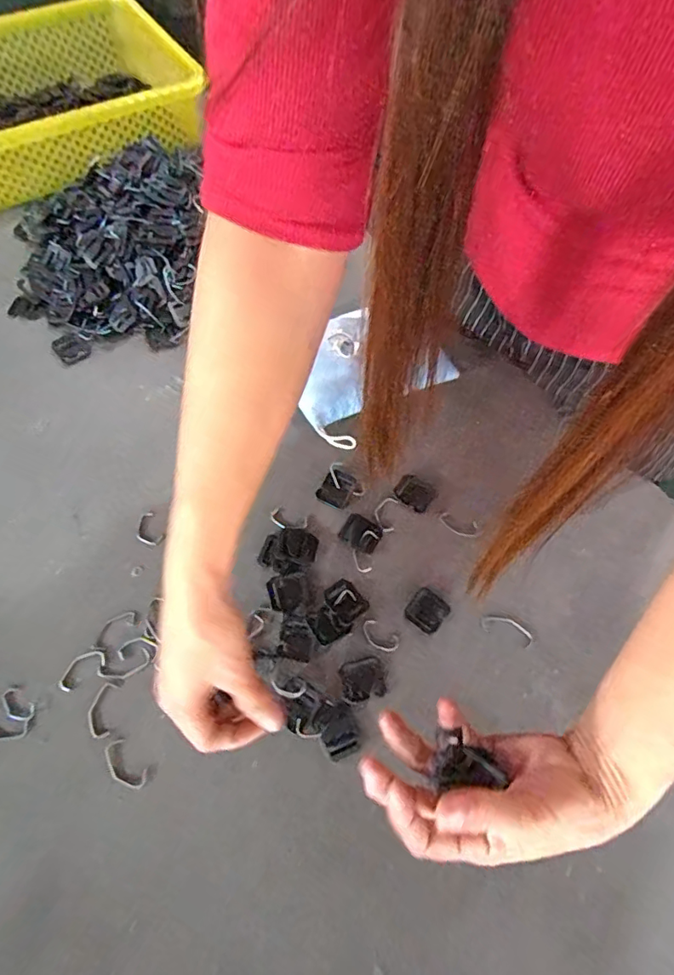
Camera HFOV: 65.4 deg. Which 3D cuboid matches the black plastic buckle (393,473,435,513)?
[{"bbox_3d":[0.071,0.004,0.483,0.034,0.004,0.028,34,66,13],"label":"black plastic buckle"}]

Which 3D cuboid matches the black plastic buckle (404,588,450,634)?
[{"bbox_3d":[0.075,0.102,0.434,0.030,0.004,0.032,38,67,14],"label":"black plastic buckle"}]

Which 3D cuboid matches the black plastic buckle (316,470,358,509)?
[{"bbox_3d":[0.000,0.000,0.479,0.028,0.004,0.034,26,64,9],"label":"black plastic buckle"}]

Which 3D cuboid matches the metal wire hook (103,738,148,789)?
[{"bbox_3d":[-0.152,0.199,0.374,0.037,0.004,0.019,42,68,16],"label":"metal wire hook"}]

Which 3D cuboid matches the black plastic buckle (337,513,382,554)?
[{"bbox_3d":[0.021,0.040,0.461,0.034,0.004,0.029,29,65,11],"label":"black plastic buckle"}]

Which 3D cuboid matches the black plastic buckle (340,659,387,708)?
[{"bbox_3d":[0.020,0.150,0.407,0.034,0.004,0.033,-8,64,-8],"label":"black plastic buckle"}]

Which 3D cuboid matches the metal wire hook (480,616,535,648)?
[{"bbox_3d":[0.139,0.116,0.431,0.044,0.004,0.018,23,64,8],"label":"metal wire hook"}]

